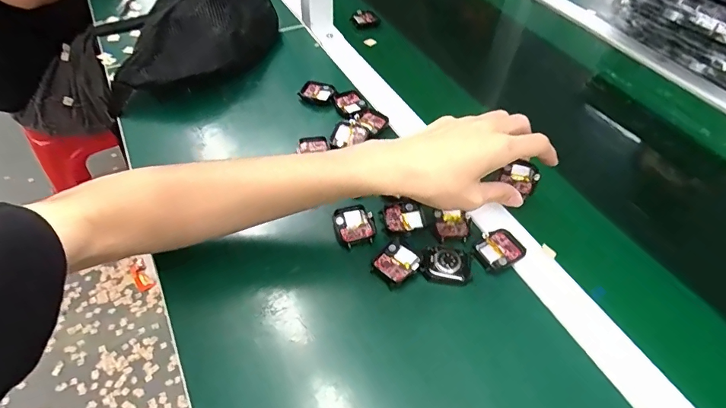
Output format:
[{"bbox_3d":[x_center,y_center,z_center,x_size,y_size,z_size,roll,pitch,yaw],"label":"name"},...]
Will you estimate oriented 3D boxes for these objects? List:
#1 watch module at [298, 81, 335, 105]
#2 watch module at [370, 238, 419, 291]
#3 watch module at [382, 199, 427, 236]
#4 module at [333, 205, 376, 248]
[{"bbox_3d":[-0.059,-0.150,0.564,0.044,0.009,0.034,16,51,10],"label":"watch module"},{"bbox_3d":[0.030,0.055,0.395,0.040,0.005,0.035,-35,60,-28],"label":"watch module"},{"bbox_3d":[0.042,0.014,0.426,0.040,0.005,0.038,-9,51,-10],"label":"watch module"},{"bbox_3d":[-0.009,0.020,0.421,0.037,0.008,0.043,-12,51,-13],"label":"module"}]

